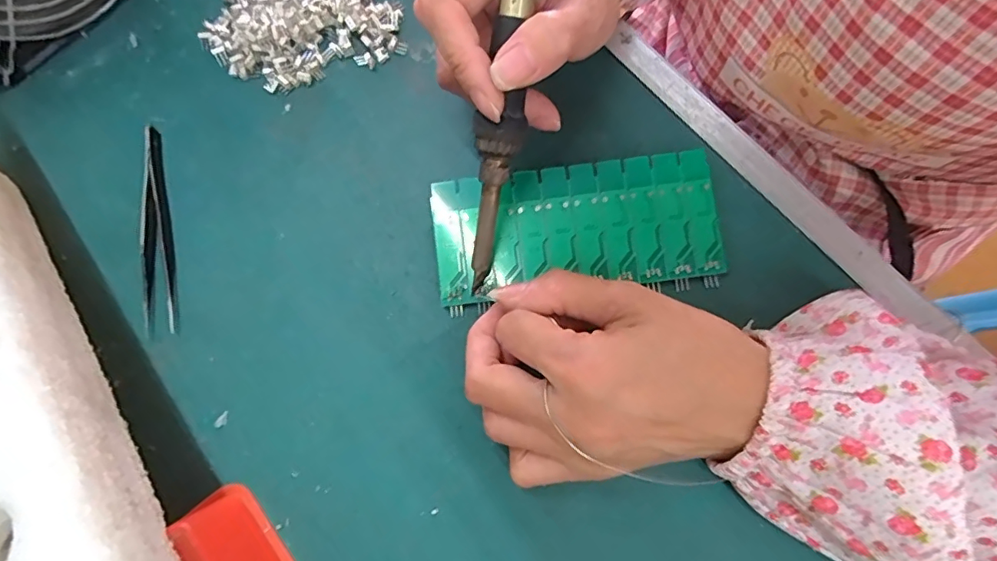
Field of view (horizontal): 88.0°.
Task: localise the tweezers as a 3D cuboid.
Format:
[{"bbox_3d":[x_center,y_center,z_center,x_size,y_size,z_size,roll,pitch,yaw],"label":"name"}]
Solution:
[{"bbox_3d":[-0.178,-0.029,0.272,0.015,0.010,0.112,-8,75,0],"label":"tweezers"}]

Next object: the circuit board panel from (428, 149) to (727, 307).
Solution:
[{"bbox_3d":[0.037,-0.027,0.258,0.138,0.008,0.060,-6,75,2],"label":"circuit board panel"}]

